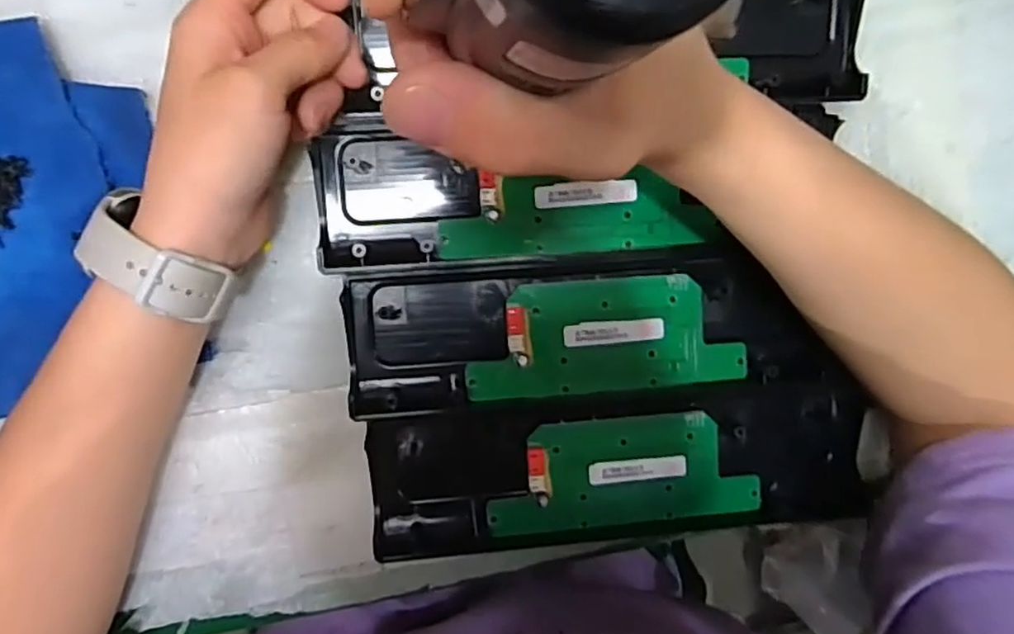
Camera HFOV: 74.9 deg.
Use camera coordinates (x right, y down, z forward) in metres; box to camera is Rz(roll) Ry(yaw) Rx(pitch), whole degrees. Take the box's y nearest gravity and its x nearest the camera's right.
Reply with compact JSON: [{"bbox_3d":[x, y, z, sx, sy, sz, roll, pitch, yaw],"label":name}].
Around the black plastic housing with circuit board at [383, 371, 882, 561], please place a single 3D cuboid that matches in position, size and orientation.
[{"bbox_3d":[0.058,0.075,0.330,0.243,0.016,0.072,-3,94,-5],"label":"black plastic housing with circuit board"}]

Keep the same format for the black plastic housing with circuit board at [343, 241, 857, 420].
[{"bbox_3d":[0.046,0.008,0.321,0.238,0.017,0.071,-4,94,-5],"label":"black plastic housing with circuit board"}]

